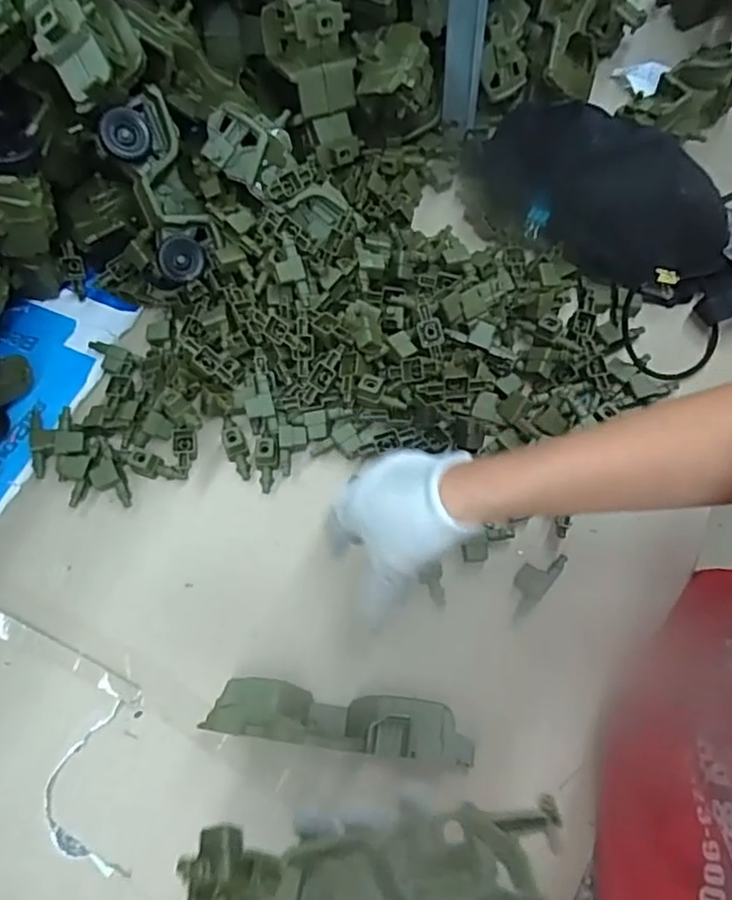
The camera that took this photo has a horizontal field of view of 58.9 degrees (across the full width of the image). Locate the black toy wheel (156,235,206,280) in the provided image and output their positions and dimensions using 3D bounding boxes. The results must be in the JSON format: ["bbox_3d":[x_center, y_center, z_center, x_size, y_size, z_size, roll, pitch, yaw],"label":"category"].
[{"bbox_3d":[-0.174,-0.181,0.612,0.043,0.012,0.043,-1,92,-19],"label":"black toy wheel"}]

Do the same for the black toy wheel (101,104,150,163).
[{"bbox_3d":[-0.213,-0.280,0.577,0.043,0.017,0.043,-4,97,-30],"label":"black toy wheel"}]

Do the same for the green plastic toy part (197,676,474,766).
[{"bbox_3d":[-0.016,0.198,0.476,0.185,0.057,0.039,6,66,4],"label":"green plastic toy part"}]

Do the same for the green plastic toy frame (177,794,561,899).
[{"bbox_3d":[-0.002,0.209,0.299,0.188,0.037,0.078,-17,66,7],"label":"green plastic toy frame"}]

